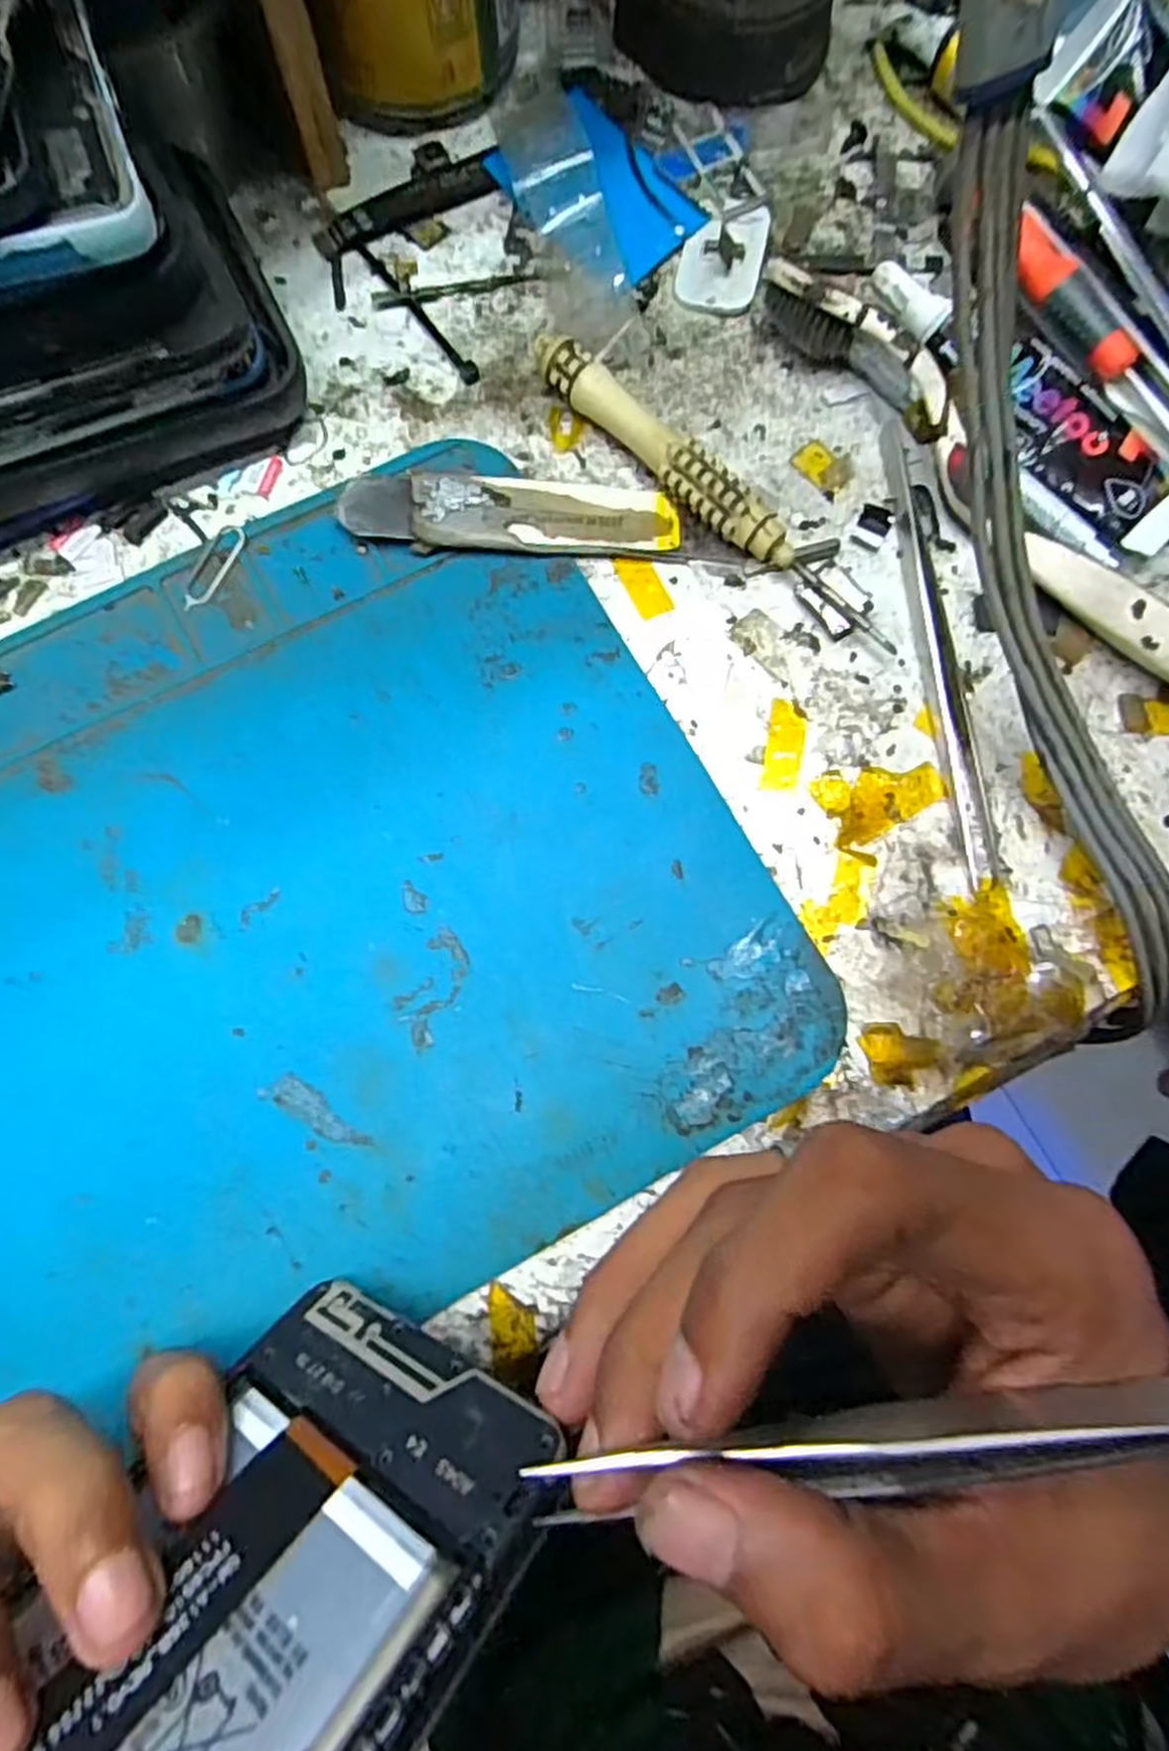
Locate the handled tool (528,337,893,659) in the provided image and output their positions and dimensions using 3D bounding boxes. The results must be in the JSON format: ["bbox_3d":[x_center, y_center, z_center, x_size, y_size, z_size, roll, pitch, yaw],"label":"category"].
[{"bbox_3d":[0.033,-0.103,0.212,0.121,0.014,0.011,44,81,8],"label":"handled tool"}]

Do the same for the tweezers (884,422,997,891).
[{"bbox_3d":[0.094,-0.064,0.208,0.010,0.006,0.133,-6,78,-2],"label":"tweezers"}]

